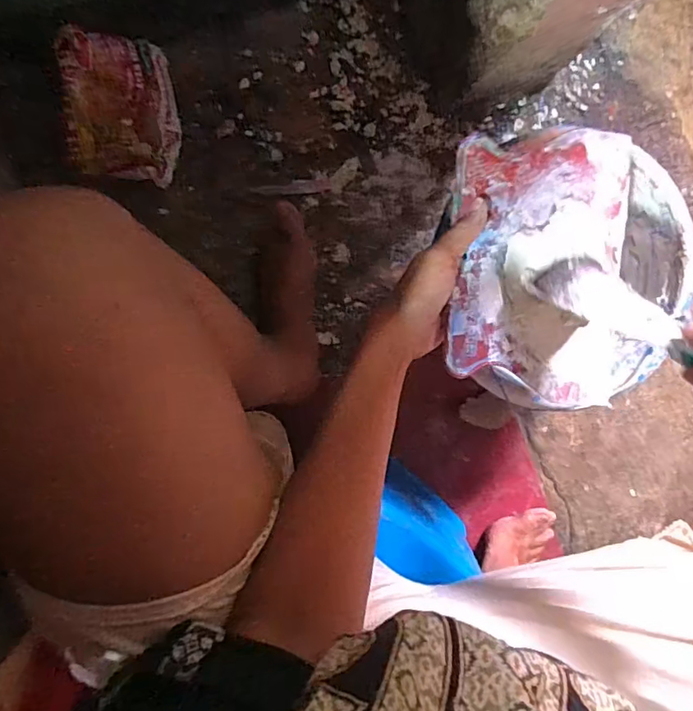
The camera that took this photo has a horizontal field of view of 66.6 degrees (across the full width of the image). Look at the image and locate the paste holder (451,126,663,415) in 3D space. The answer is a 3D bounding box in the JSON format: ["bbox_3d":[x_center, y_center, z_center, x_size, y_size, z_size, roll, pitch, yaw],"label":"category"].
[{"bbox_3d":[0.160,-0.061,0.400,0.166,0.035,0.213,-4,95,-8],"label":"paste holder"}]

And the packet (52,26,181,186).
[{"bbox_3d":[-0.222,-0.246,0.532,0.110,0.030,0.130,-9,108,-32],"label":"packet"}]

